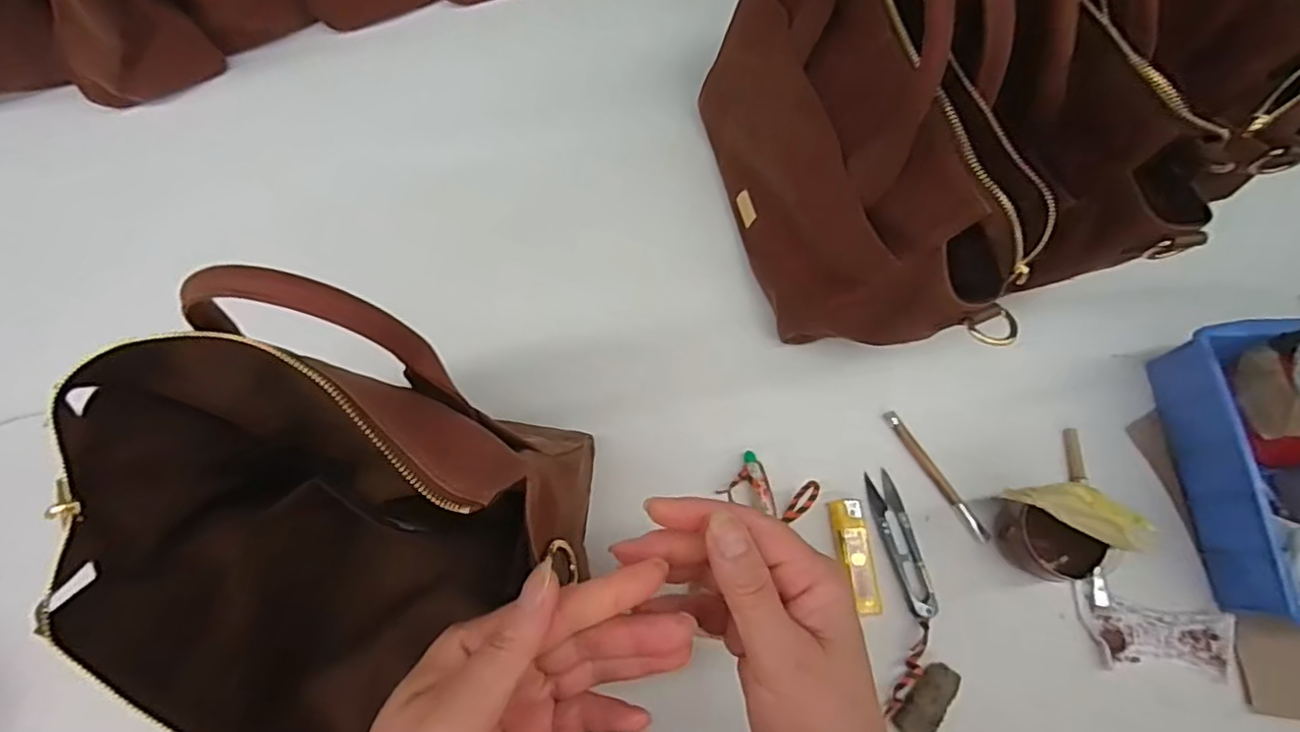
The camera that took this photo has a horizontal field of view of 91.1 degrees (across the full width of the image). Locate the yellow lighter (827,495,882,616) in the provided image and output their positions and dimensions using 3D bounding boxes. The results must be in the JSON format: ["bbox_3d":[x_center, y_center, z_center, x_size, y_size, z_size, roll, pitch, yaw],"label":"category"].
[{"bbox_3d":[0.146,0.132,0.448,0.023,0.008,0.077,-7,72,-2],"label":"yellow lighter"}]

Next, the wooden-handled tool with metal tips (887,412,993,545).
[{"bbox_3d":[0.210,0.079,0.466,0.010,0.005,0.109,-31,74,-9],"label":"wooden-handled tool with metal tips"}]

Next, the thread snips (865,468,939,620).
[{"bbox_3d":[0.180,0.125,0.453,0.022,0.010,0.100,-14,73,-4],"label":"thread snips"}]

